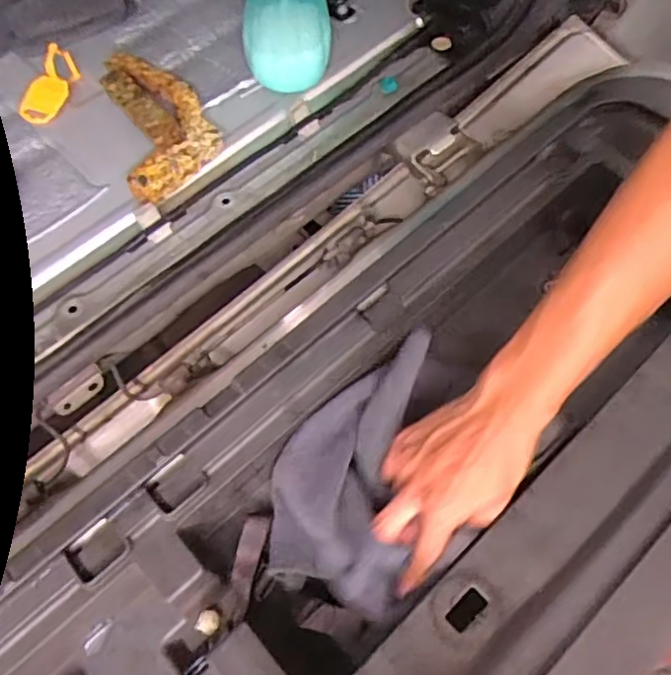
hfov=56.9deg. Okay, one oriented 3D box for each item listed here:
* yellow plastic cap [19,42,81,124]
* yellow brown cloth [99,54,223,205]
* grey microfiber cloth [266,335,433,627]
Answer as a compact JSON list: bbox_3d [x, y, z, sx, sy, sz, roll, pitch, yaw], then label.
[{"bbox_3d":[-0.299,-0.261,0.651,0.042,0.033,0.081,23,89,4],"label":"yellow plastic cap"},{"bbox_3d":[-0.174,-0.223,0.616,0.094,0.039,0.198,-20,65,-7],"label":"yellow brown cloth"},{"bbox_3d":[0.014,0.089,0.481,0.104,0.024,0.210,15,68,5],"label":"grey microfiber cloth"}]

